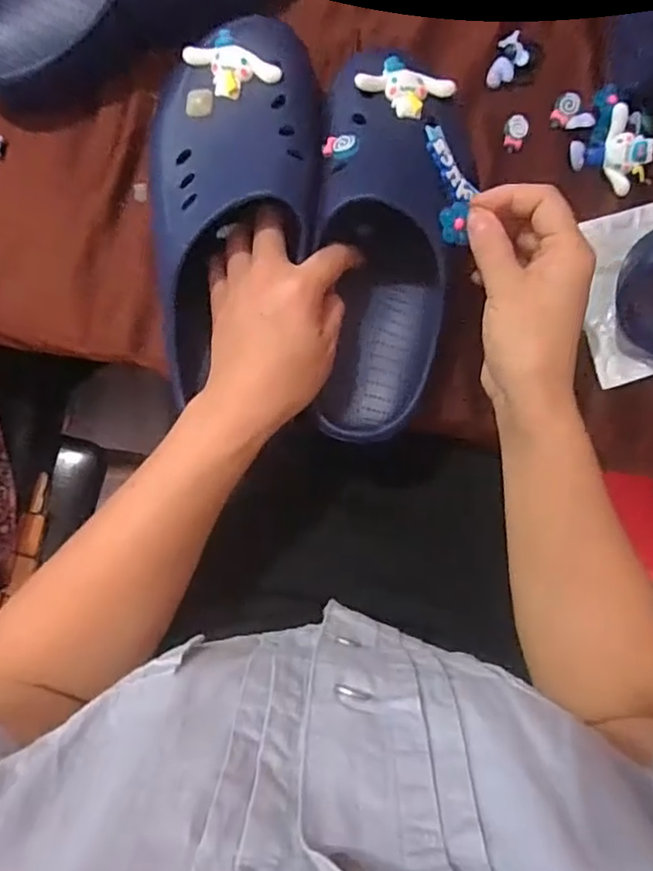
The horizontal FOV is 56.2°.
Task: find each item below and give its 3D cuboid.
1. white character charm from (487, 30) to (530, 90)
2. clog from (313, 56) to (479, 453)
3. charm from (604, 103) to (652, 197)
[{"bbox_3d":[0.132,-0.271,0.441,0.023,0.009,0.040,20,88,3],"label":"white character charm"},{"bbox_3d":[0.042,-0.120,0.406,0.093,0.091,0.241,5,95,3],"label":"clog"},{"bbox_3d":[0.212,-0.200,0.430,0.028,0.017,0.055,4,87,3],"label":"charm"}]

